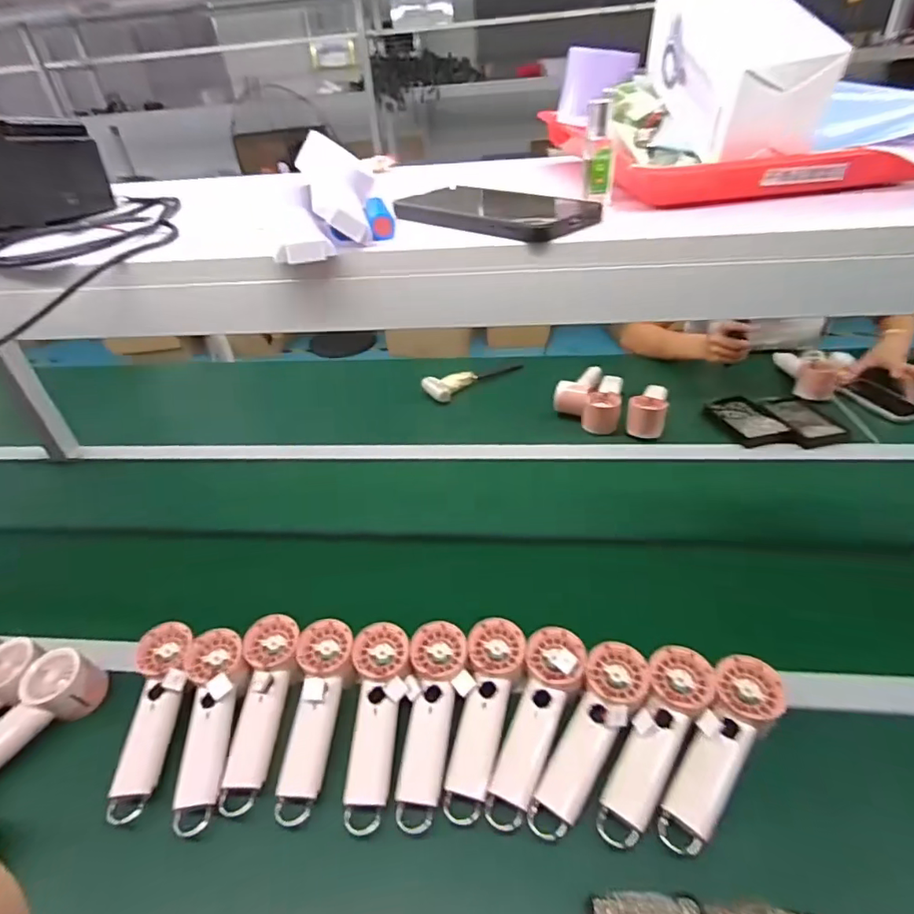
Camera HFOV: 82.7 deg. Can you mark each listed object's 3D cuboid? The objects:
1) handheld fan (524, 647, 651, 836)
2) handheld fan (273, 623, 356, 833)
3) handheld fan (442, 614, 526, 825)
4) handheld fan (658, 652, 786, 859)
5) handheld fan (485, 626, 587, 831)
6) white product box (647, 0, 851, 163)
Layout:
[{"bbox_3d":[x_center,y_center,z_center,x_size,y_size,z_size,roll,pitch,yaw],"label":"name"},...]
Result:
[{"bbox_3d":[0.135,0.275,0.512,0.059,0.040,0.186,17,43,27],"label":"handheld fan"},{"bbox_3d":[-0.153,0.270,0.552,0.059,0.029,0.193,-2,52,5],"label":"handheld fan"},{"bbox_3d":[0.032,0.262,0.538,0.061,0.039,0.191,3,38,12],"label":"handheld fan"},{"bbox_3d":[0.254,0.279,0.496,0.058,0.047,0.183,25,47,35],"label":"handheld fan"},{"bbox_3d":[0.085,0.267,0.527,0.060,0.041,0.189,10,40,20],"label":"handheld fan"},{"bbox_3d":[0.196,-0.292,0.395,0.063,0.090,0.185,-8,58,-3],"label":"white product box"}]

